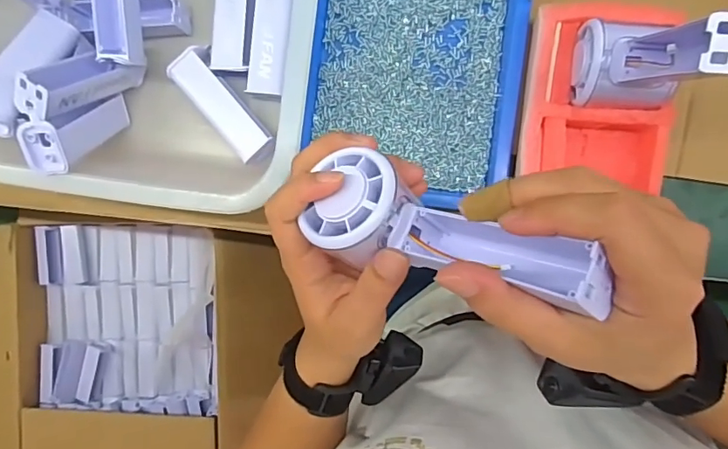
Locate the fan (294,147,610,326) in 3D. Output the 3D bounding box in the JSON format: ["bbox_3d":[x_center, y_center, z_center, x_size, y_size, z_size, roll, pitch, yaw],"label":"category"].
[{"bbox_3d":[0.041,0.003,0.238,0.144,0.057,0.051,17,96,30],"label":"fan"}]

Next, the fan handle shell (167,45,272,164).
[{"bbox_3d":[-0.118,-0.098,0.409,0.035,0.020,0.103,-37,87,6],"label":"fan handle shell"}]

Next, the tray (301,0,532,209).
[{"bbox_3d":[0.039,-0.135,0.388,0.163,0.030,0.218,7,92,6],"label":"tray"}]

